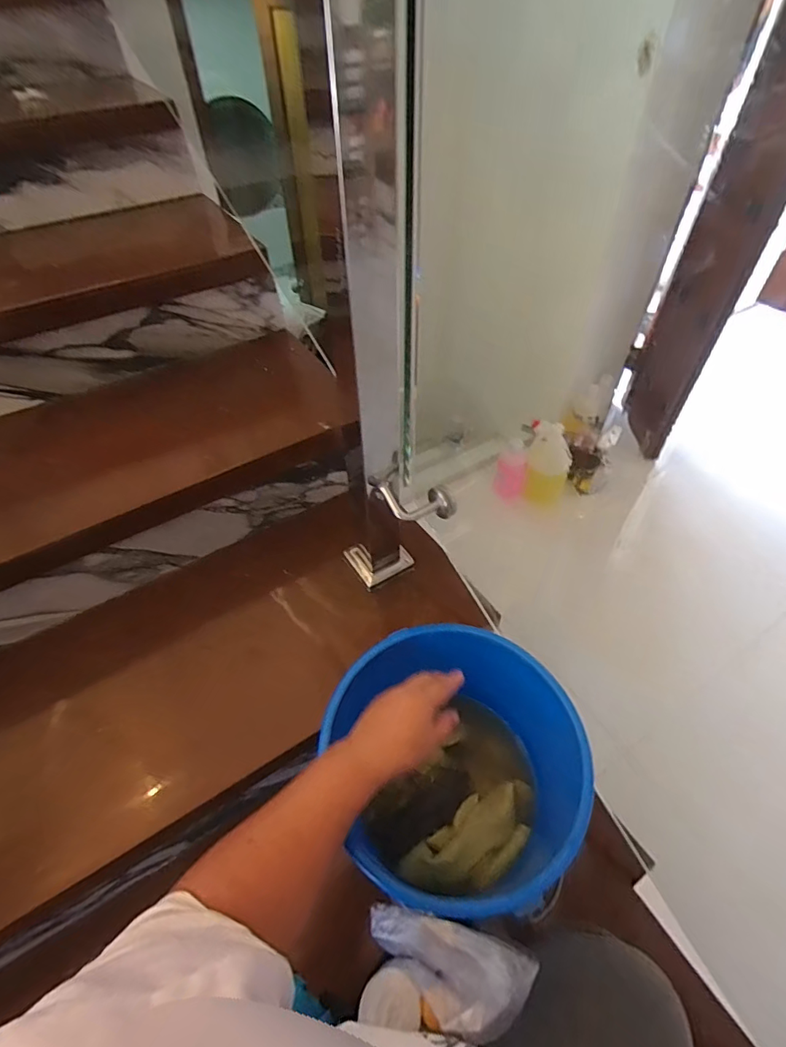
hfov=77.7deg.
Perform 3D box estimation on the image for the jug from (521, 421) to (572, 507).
[{"bbox_3d":[0.549,-0.207,1.727,0.148,0.266,0.136,16,51,15],"label":"jug"}]

